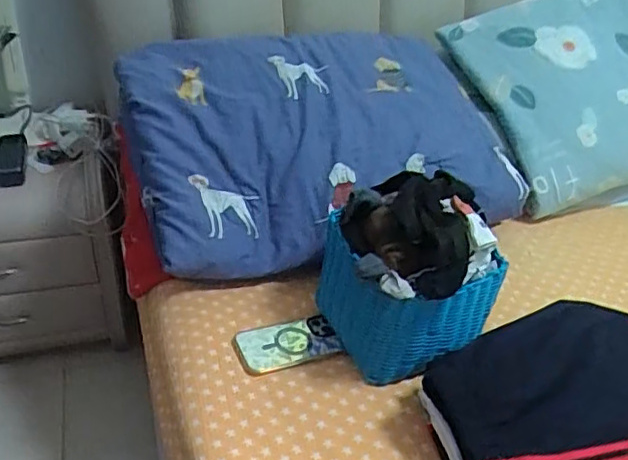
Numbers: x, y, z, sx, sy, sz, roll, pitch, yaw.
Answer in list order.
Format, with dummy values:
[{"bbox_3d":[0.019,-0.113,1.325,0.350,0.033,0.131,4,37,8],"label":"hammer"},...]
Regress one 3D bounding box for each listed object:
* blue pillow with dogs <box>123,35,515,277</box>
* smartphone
[{"bbox_3d":[0.005,-0.180,1.094,0.661,0.224,0.490,-9,37,-20],"label":"blue pillow with dogs"},{"bbox_3d":[-0.041,0.164,0.859,0.142,0.011,0.083,-11,38,-22],"label":"smartphone"}]

